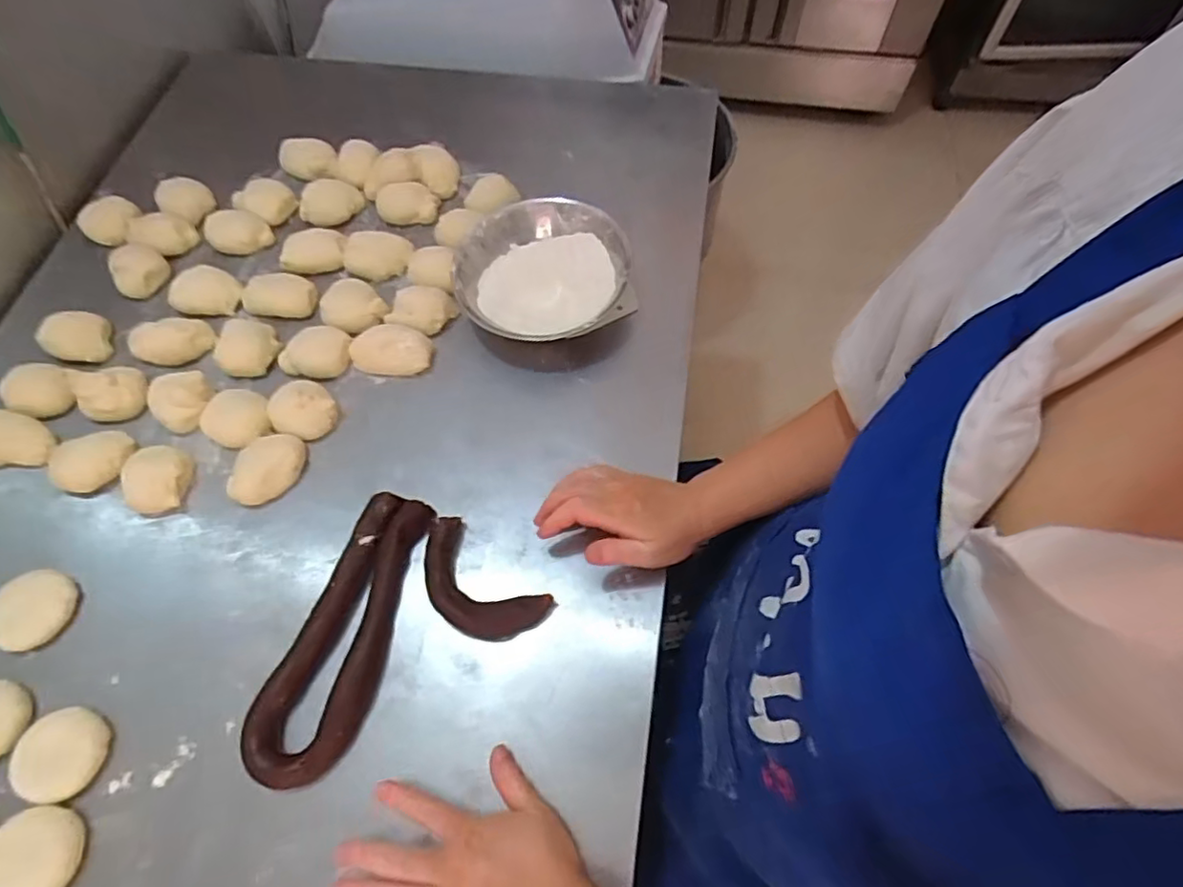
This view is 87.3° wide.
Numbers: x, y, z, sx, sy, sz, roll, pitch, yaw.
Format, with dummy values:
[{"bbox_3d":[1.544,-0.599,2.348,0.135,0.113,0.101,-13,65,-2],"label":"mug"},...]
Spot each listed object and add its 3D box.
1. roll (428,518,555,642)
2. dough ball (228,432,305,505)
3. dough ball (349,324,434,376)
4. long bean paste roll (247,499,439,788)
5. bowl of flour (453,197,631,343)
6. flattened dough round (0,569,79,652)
[{"bbox_3d":[-0.104,0.126,0.549,0.129,0.027,0.071,37,68,17],"label":"roll"},{"bbox_3d":[-0.314,0.024,0.600,0.052,0.022,0.074,22,65,11],"label":"dough ball"},{"bbox_3d":[-0.211,-0.098,0.654,0.083,0.031,0.044,4,63,2],"label":"dough ball"},{"bbox_3d":[-0.205,0.160,0.532,0.078,0.022,0.241,19,64,10],"label":"long bean paste roll"},{"bbox_3d":[-0.053,-0.183,0.682,0.179,0.066,0.175,0,63,0],"label":"bowl of flour"},{"bbox_3d":[-0.491,0.146,0.547,0.055,0.028,0.068,15,64,8],"label":"flattened dough round"}]

